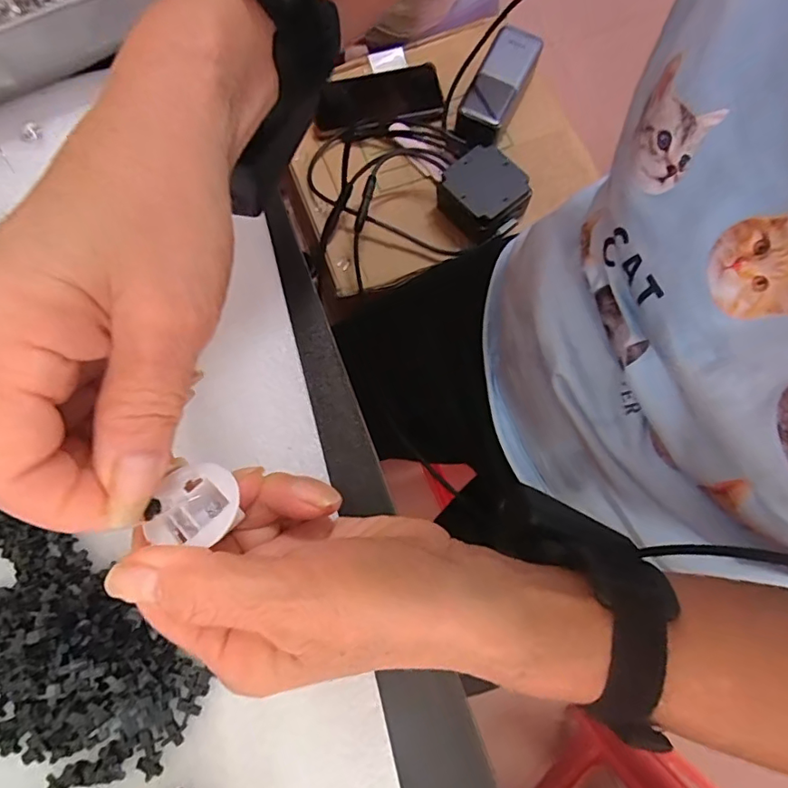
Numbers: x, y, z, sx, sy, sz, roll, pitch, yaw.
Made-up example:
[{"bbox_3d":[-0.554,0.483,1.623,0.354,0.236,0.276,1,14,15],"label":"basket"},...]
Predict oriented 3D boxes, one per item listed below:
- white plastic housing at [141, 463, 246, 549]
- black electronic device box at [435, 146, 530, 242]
[{"bbox_3d":[-0.067,0.040,0.185,0.034,0.016,0.028,5,63,26],"label":"white plastic housing"},{"bbox_3d":[0.098,-0.215,0.572,0.075,0.054,0.087,-37,78,-9],"label":"black electronic device box"}]

